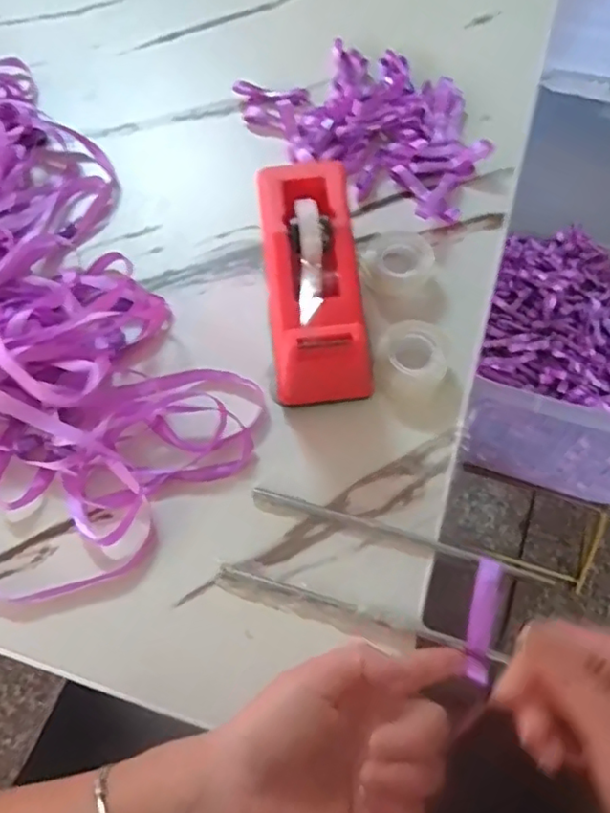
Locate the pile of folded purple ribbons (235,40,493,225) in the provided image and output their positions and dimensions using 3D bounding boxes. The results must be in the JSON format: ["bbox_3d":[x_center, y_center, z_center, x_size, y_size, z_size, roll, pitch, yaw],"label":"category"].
[{"bbox_3d":[0.056,-0.239,0.494,0.204,0.025,0.139,36,69,17],"label":"pile of folded purple ribbons"}]

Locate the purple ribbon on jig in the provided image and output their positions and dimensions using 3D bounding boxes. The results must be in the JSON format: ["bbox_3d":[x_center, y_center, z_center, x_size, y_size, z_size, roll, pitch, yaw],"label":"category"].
[{"bbox_3d":[0.098,0.117,0.331,0.014,0.004,0.064,6,68,25],"label":"purple ribbon on jig"}]

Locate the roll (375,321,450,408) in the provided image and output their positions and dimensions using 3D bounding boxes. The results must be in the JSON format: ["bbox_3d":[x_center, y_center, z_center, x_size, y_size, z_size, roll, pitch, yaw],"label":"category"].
[{"bbox_3d":[0.069,-0.029,0.393,0.044,0.023,0.050,30,67,15],"label":"roll"}]

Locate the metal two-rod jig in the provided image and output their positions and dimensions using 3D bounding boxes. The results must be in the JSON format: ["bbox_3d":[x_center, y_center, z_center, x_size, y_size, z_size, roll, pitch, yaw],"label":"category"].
[{"bbox_3d":[0.046,0.096,0.345,0.176,0.009,0.054,15,64,10],"label":"metal two-rod jig"}]

